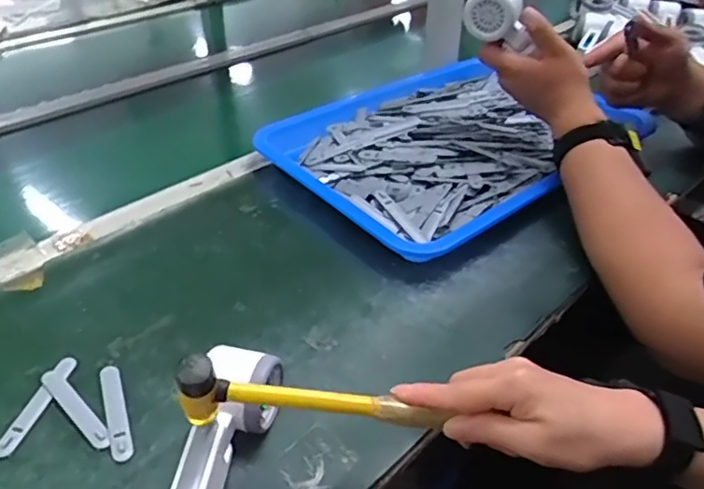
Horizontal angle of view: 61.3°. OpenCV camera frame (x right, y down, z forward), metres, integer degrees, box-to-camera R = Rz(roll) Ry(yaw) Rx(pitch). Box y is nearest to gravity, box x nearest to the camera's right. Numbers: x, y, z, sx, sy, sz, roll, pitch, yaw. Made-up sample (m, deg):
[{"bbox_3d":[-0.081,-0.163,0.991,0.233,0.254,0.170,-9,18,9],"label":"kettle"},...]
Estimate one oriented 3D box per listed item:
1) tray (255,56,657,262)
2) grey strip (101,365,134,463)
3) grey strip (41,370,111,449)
[{"bbox_3d":[0.133,-0.135,0.795,0.451,0.044,0.328,-27,46,-31],"label":"tray"},{"bbox_3d":[-0.190,0.132,0.477,0.015,0.004,0.095,-15,40,-20],"label":"grey strip"},{"bbox_3d":[-0.220,0.130,0.473,0.092,0.006,0.015,30,46,32],"label":"grey strip"}]

